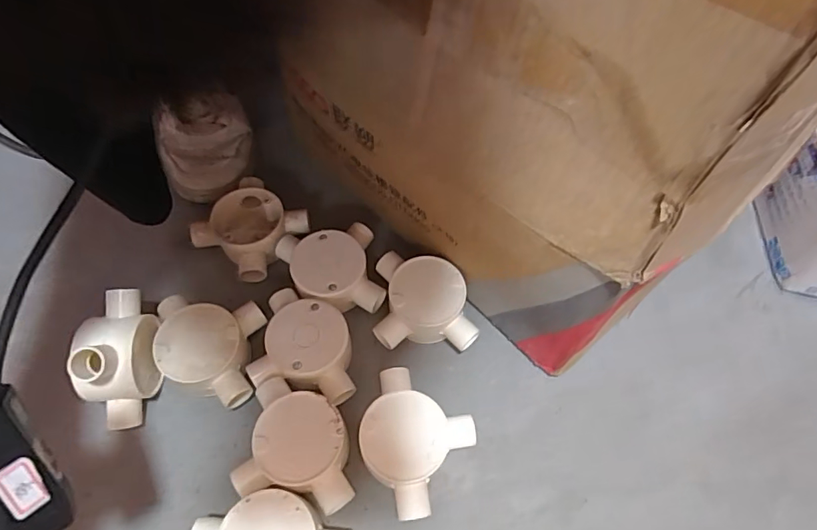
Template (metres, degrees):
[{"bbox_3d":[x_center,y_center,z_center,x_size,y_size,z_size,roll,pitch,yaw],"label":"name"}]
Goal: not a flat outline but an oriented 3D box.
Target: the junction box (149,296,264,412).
[{"bbox_3d":[-0.163,0.072,0.399,0.079,0.047,0.077,4,61,1],"label":"junction box"}]

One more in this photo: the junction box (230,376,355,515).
[{"bbox_3d":[-0.079,0.134,0.364,0.081,0.046,0.078,10,62,4],"label":"junction box"}]

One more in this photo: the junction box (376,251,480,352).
[{"bbox_3d":[0.014,0.034,0.425,0.084,0.049,0.081,2,59,0],"label":"junction box"}]

